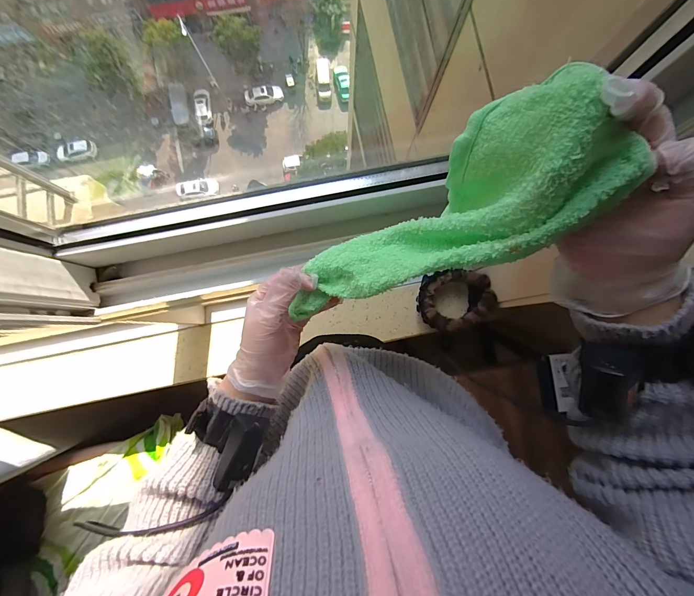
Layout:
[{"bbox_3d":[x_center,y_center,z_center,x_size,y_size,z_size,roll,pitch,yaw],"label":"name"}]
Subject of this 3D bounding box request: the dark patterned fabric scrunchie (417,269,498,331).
[{"bbox_3d":[0.252,0.006,0.749,0.167,0.049,0.140,-3,73,11],"label":"dark patterned fabric scrunchie"}]

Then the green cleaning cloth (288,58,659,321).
[{"bbox_3d":[0.059,-0.056,0.266,0.067,0.266,0.095,-12,83,-47],"label":"green cleaning cloth"}]

